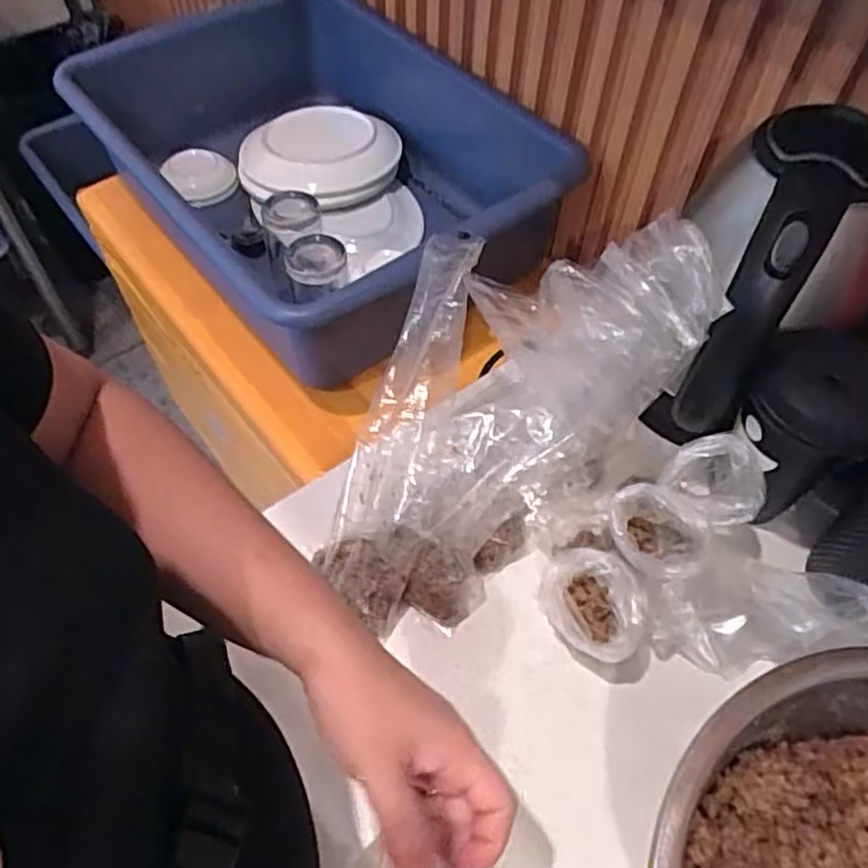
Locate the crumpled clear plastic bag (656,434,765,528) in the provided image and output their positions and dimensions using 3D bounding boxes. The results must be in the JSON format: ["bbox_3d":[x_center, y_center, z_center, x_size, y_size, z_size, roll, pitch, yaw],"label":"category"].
[{"bbox_3d":[0.185,0.029,0.454,0.064,0.044,0.045,22,57,14],"label":"crumpled clear plastic bag"}]

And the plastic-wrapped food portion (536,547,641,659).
[{"bbox_3d":[0.100,0.116,0.459,0.063,0.056,0.057,18,56,11],"label":"plastic-wrapped food portion"}]

